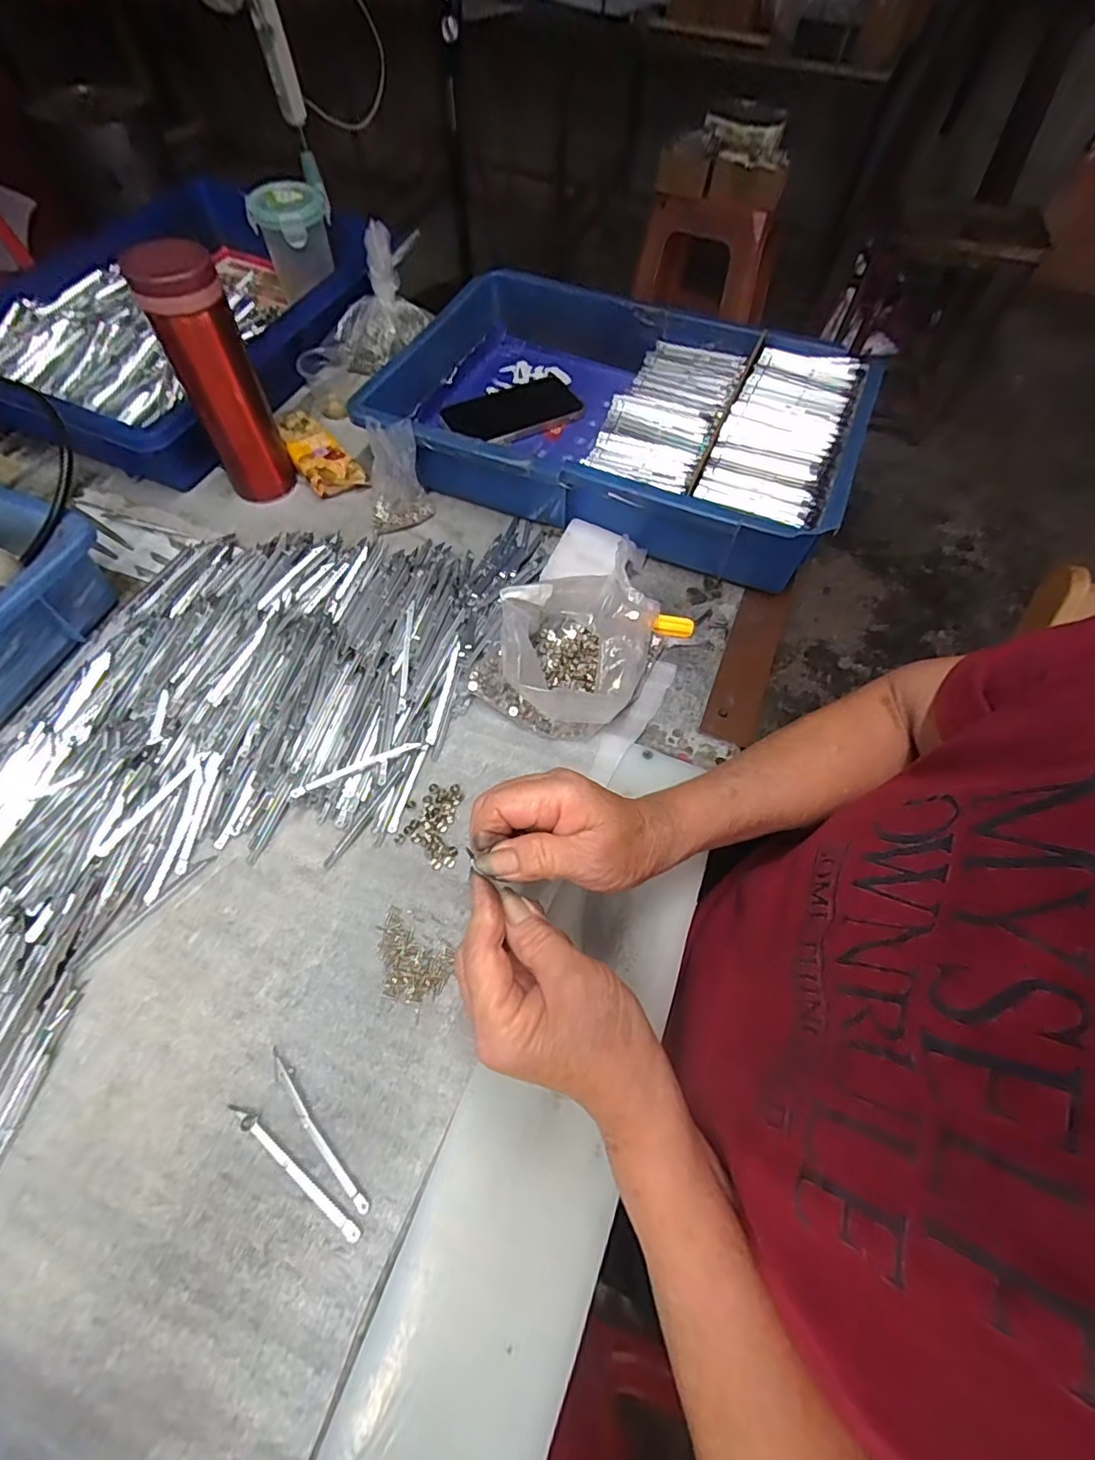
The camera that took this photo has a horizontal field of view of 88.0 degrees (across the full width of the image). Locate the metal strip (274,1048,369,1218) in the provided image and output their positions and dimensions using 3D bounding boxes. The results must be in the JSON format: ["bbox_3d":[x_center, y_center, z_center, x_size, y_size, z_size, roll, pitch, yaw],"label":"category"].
[{"bbox_3d":[-0.125,0.215,0.305,0.008,0.004,0.095,-37,68,-20],"label":"metal strip"}]

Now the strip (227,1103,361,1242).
[{"bbox_3d":[-0.134,0.230,0.297,0.095,0.004,0.008,34,65,16],"label":"strip"}]

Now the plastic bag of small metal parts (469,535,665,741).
[{"bbox_3d":[0.023,-0.068,0.432,0.110,0.069,0.140,31,63,16],"label":"plastic bag of small metal parts"}]

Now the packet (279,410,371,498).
[{"bbox_3d":[-0.227,-0.275,0.570,0.056,0.038,0.104,-25,63,-16],"label":"packet"}]

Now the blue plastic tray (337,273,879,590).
[{"bbox_3d":[0.056,-0.306,0.573,0.462,0.108,0.293,19,61,10],"label":"blue plastic tray"}]

